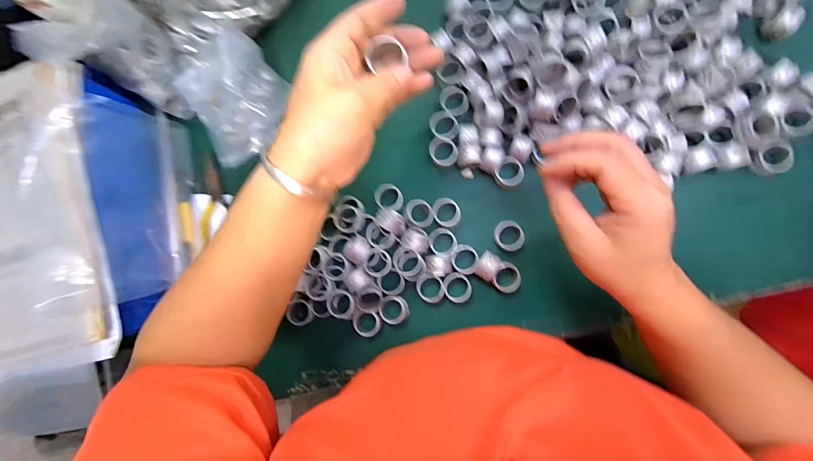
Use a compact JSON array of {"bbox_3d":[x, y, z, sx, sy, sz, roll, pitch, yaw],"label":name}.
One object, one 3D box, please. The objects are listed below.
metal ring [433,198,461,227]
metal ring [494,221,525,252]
[{"bbox_3d":[0.044,-0.019,0.372,0.027,0.026,0.032,-34,83,5],"label":"metal ring"},{"bbox_3d":[0.106,0.006,0.359,0.029,0.020,0.031,0,87,8],"label":"metal ring"}]

